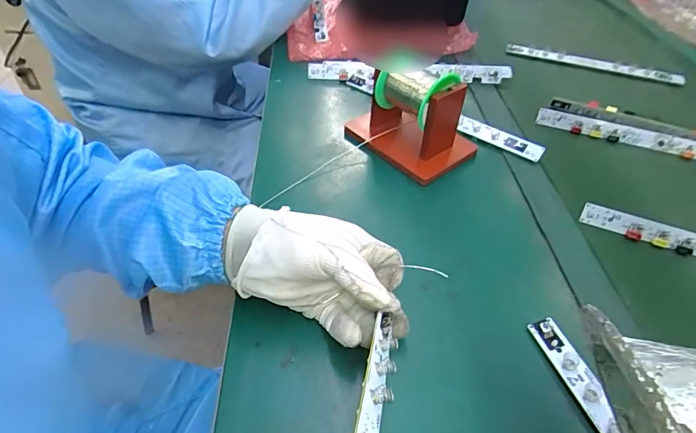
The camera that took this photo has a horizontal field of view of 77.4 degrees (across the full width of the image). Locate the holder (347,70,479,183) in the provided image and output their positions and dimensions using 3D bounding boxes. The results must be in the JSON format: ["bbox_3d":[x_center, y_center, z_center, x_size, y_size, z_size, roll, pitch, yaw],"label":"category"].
[{"bbox_3d":[0.084,-0.127,0.513,0.141,0.096,0.121,34,51,26],"label":"holder"}]

